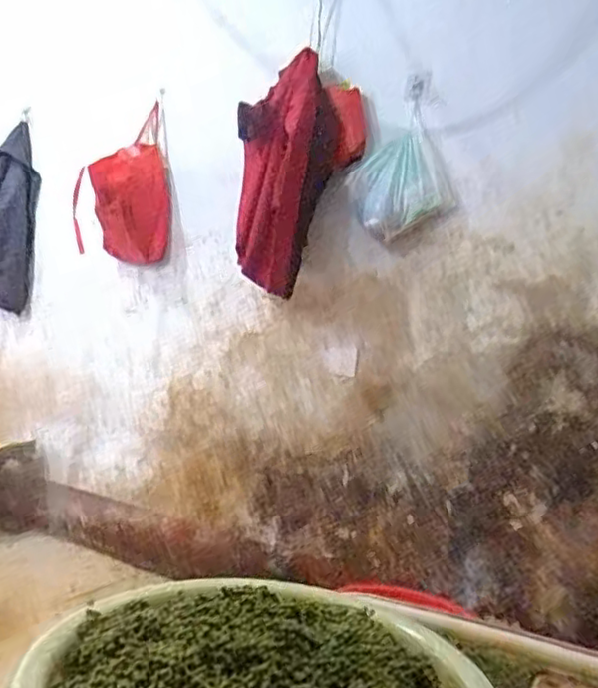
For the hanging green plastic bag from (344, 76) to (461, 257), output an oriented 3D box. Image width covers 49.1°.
[{"bbox_3d":[0.280,-0.480,1.797,0.313,0.436,0.041,7,0,26],"label":"hanging green plastic bag"}]

